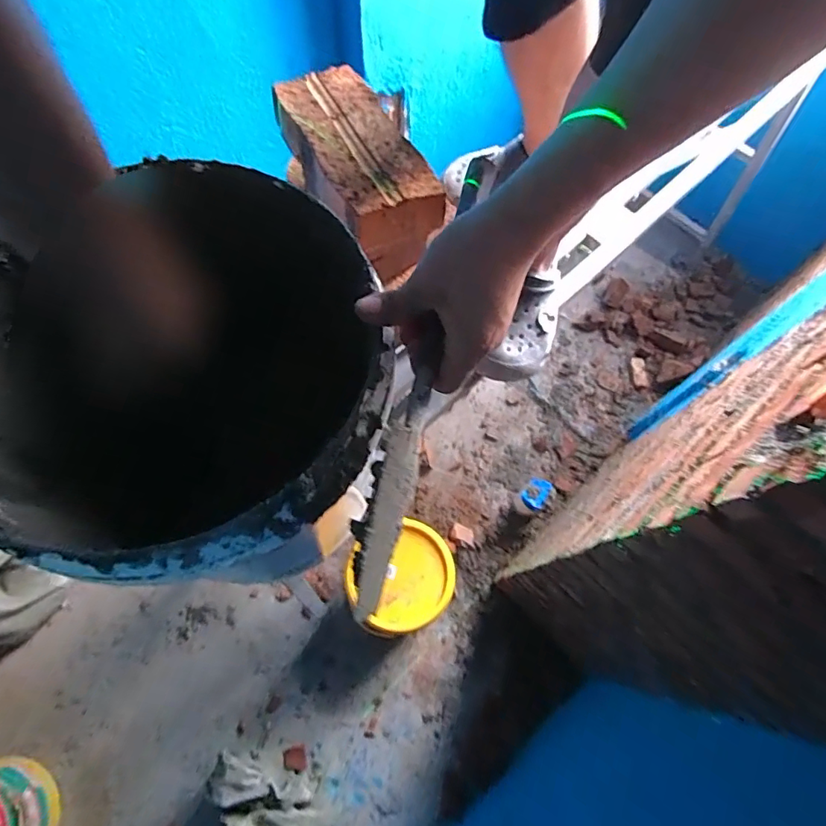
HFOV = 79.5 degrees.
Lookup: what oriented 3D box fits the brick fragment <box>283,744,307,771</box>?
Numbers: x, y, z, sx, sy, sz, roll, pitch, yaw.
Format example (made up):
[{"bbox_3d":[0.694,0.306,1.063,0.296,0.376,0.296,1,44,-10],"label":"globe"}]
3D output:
[{"bbox_3d":[-0.276,0.807,1.159,0.051,0.017,0.048,-10,69,-7],"label":"brick fragment"}]

